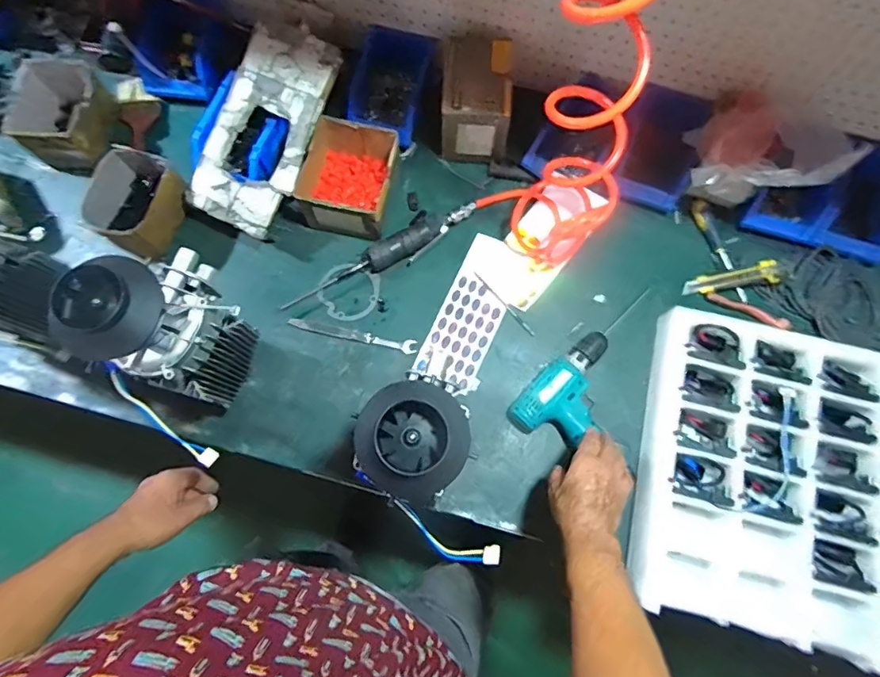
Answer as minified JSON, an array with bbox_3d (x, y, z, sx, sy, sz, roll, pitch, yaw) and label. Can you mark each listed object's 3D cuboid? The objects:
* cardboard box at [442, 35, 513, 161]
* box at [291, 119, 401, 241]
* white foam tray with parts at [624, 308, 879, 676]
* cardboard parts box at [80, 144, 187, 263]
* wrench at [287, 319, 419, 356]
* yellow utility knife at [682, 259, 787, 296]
[{"bbox_3d":[0.058,-0.401,0.861,0.109,0.124,0.148,3,75,0],"label":"cardboard box"},{"bbox_3d":[-0.145,-0.258,0.835,0.138,0.088,0.163,13,75,3],"label":"box"},{"bbox_3d":[0.565,0.219,0.731,0.535,0.050,0.440,13,75,3],"label":"white foam tray with parts"},{"bbox_3d":[-0.489,-0.219,0.830,0.129,0.079,0.148,31,77,7],"label":"cardboard parts box"},{"bbox_3d":[-0.140,-0.006,0.827,0.206,0.013,0.024,12,75,2],"label":"wrench"},{"bbox_3d":[0.488,-0.097,0.849,0.162,0.027,0.037,-10,75,10],"label":"yellow utility knife"}]

